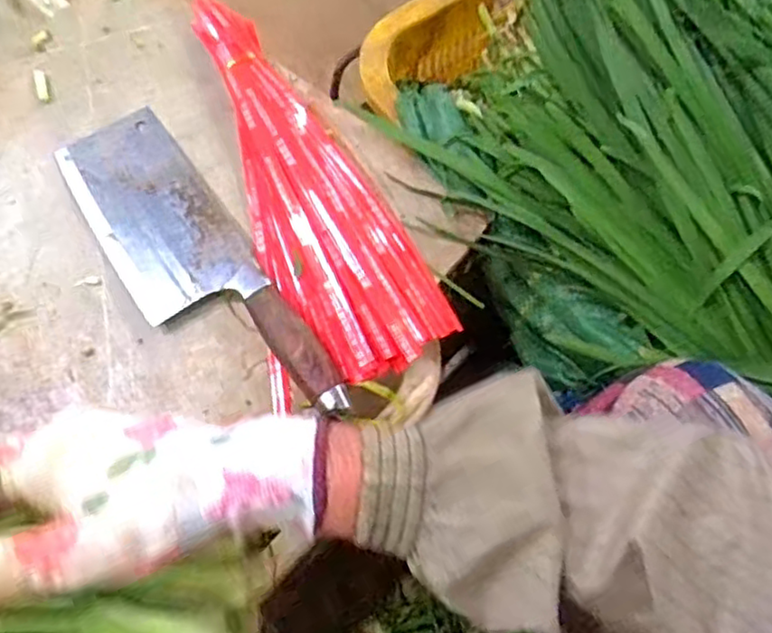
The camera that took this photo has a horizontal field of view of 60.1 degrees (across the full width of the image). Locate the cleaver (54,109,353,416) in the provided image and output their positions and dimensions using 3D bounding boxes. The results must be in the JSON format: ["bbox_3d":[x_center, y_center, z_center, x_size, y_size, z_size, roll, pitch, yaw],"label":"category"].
[{"bbox_3d":[-0.141,-0.040,0.474,0.090,0.020,0.301,-32,71,-12],"label":"cleaver"}]

